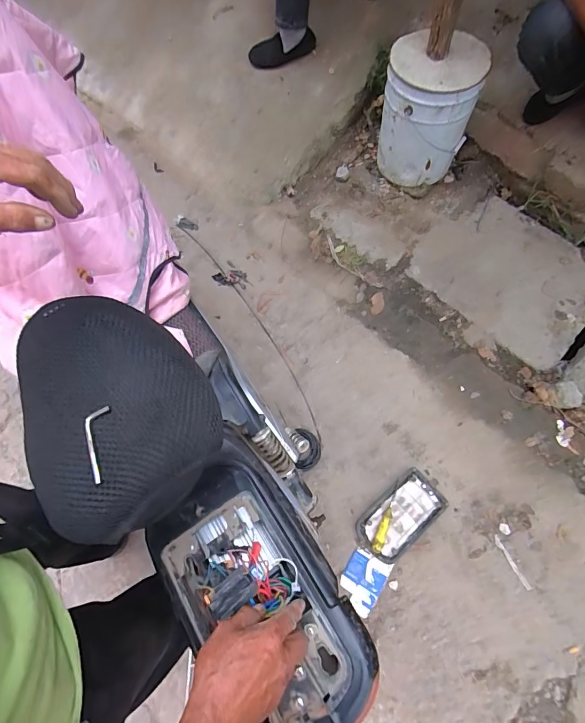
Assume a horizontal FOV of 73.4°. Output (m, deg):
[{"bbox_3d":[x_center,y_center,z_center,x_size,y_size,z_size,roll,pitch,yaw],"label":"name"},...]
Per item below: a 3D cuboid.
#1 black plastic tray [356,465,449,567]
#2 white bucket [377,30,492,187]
[{"bbox_3d":[0.307,0.440,1.115,0.246,0.047,0.146,-40,76,-11],"label":"black plastic tray"},{"bbox_3d":[0.459,-0.877,1.359,0.301,0.336,0.316,8,73,3],"label":"white bucket"}]

